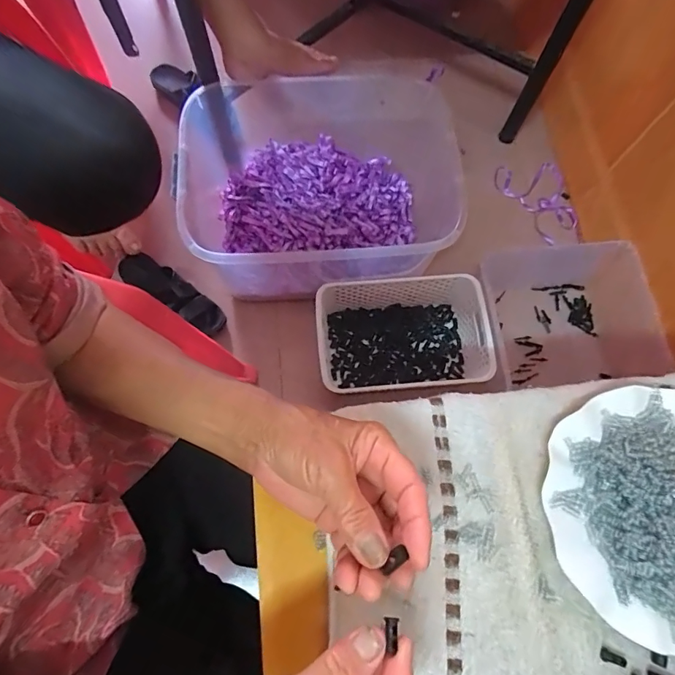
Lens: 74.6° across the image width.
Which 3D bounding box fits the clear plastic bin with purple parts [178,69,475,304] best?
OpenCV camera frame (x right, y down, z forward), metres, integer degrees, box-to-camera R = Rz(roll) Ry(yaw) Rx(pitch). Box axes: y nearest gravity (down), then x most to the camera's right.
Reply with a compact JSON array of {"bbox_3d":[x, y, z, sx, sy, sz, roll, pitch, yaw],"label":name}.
[{"bbox_3d":[-0.057,-0.262,0.849,0.441,0.224,0.362,-1,73,-2],"label":"clear plastic bin with purple parts"}]

